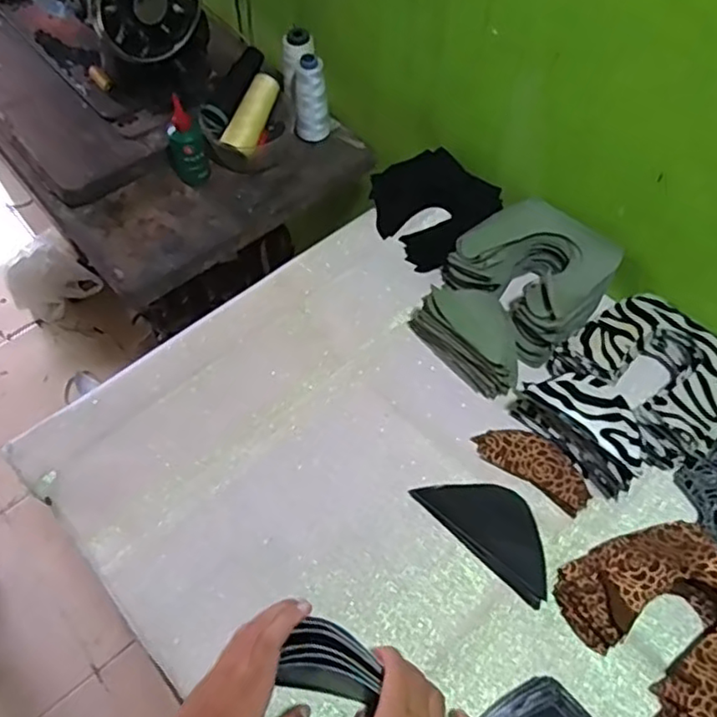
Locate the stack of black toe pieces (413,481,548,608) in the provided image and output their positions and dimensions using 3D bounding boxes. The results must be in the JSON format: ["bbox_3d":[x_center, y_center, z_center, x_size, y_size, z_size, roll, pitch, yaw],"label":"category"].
[{"bbox_3d":[0.128,0.154,0.596,0.070,0.008,0.141,-40,67,-19],"label":"stack of black toe pieces"}]

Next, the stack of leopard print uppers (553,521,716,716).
[{"bbox_3d":[0.272,0.222,0.535,0.139,0.041,0.175,-34,65,-17],"label":"stack of leopard print uppers"}]

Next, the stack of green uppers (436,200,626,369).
[{"bbox_3d":[0.194,-0.094,0.714,0.148,0.061,0.161,-41,68,-20],"label":"stack of green uppers"}]

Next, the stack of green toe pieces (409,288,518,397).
[{"bbox_3d":[0.121,-0.026,0.668,0.062,0.061,0.130,-36,66,-18],"label":"stack of green toe pieces"}]

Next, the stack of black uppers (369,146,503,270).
[{"bbox_3d":[0.086,-0.192,0.792,0.134,0.039,0.152,-39,67,-19],"label":"stack of black uppers"}]

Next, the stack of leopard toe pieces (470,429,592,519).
[{"bbox_3d":[0.173,0.100,0.623,0.115,0.012,0.050,34,66,18],"label":"stack of leopard toe pieces"}]

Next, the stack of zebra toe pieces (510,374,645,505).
[{"bbox_3d":[0.218,0.060,0.611,0.133,0.059,0.063,39,68,21],"label":"stack of zebra toe pieces"}]

